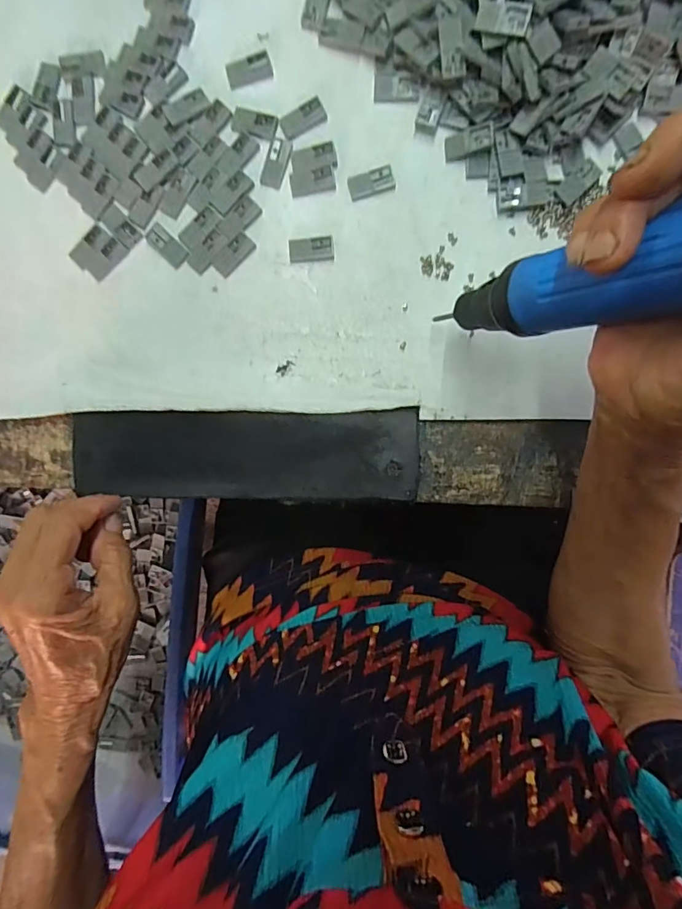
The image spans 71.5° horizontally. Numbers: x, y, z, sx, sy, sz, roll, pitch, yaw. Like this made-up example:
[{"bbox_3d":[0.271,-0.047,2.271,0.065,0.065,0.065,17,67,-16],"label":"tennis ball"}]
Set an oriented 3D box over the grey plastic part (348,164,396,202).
[{"bbox_3d":[0.019,-0.168,0.291,0.028,0.004,0.015,-16,90,4],"label":"grey plastic part"}]

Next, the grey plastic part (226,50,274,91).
[{"bbox_3d":[-0.057,-0.239,0.294,0.028,0.004,0.016,-16,90,4],"label":"grey plastic part"}]

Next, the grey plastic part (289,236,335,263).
[{"bbox_3d":[-0.018,-0.127,0.294,0.027,0.004,0.014,-5,91,4],"label":"grey plastic part"}]

